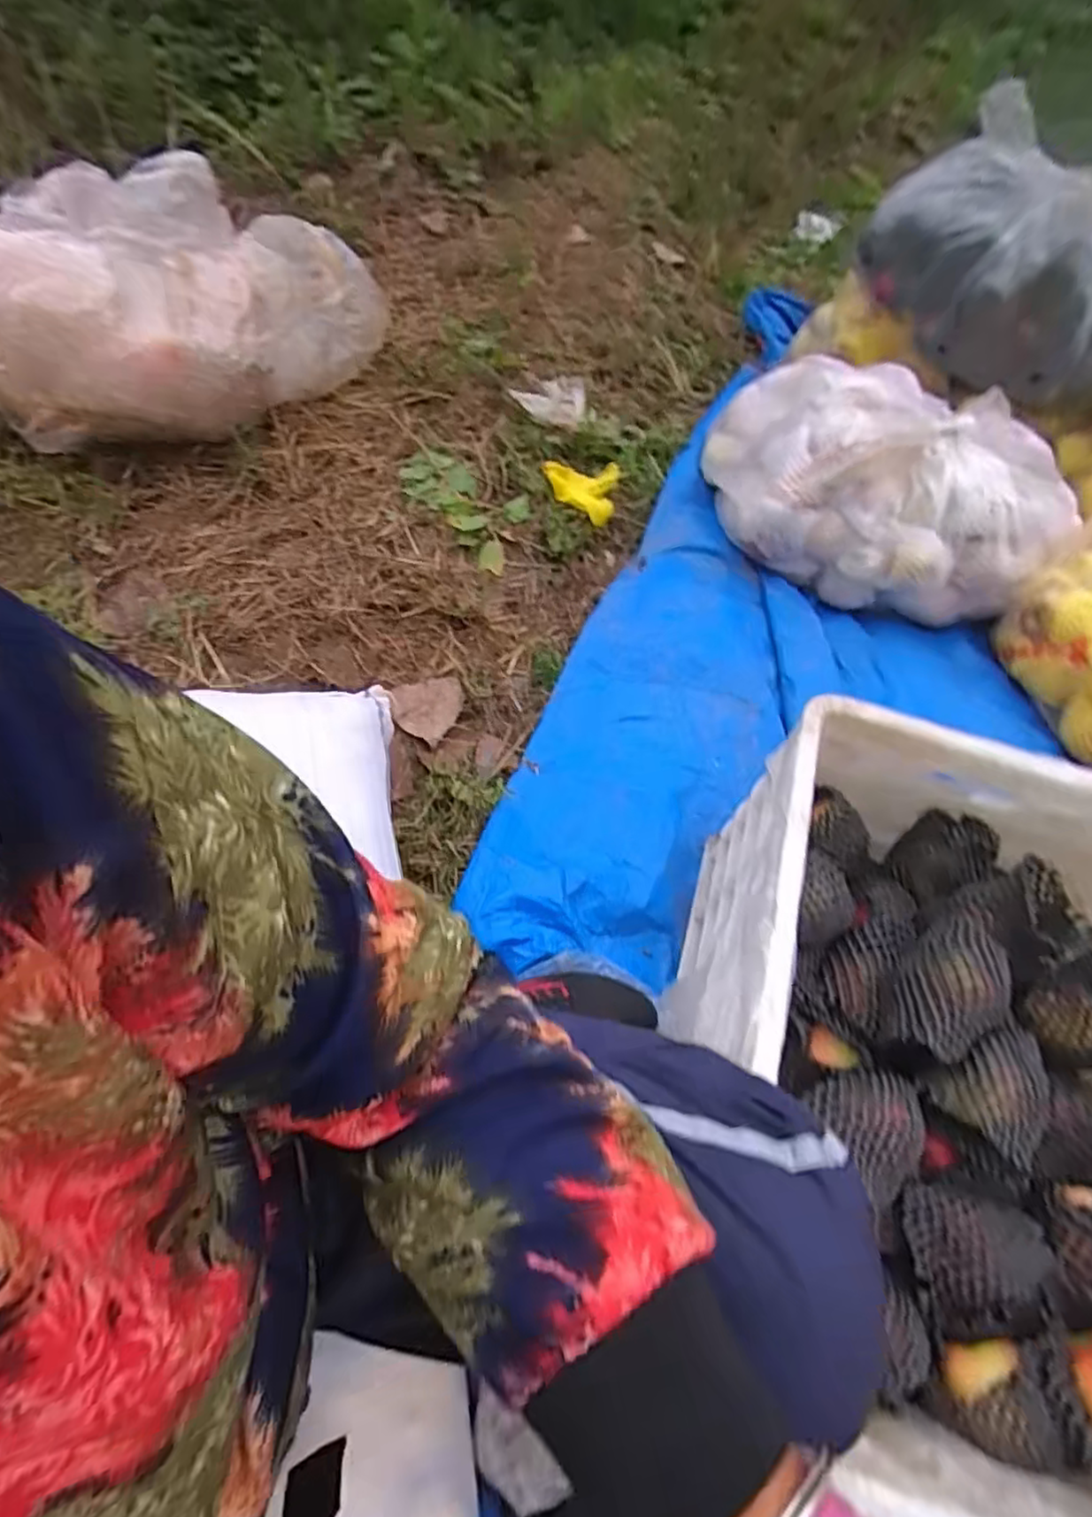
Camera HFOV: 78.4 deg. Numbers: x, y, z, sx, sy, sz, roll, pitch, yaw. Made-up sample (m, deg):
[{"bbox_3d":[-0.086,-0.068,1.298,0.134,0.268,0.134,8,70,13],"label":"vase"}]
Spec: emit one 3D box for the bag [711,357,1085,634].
[{"bbox_3d":[0.496,-0.415,0.984,0.515,0.200,0.356,24,61,10],"label":"bag"}]

